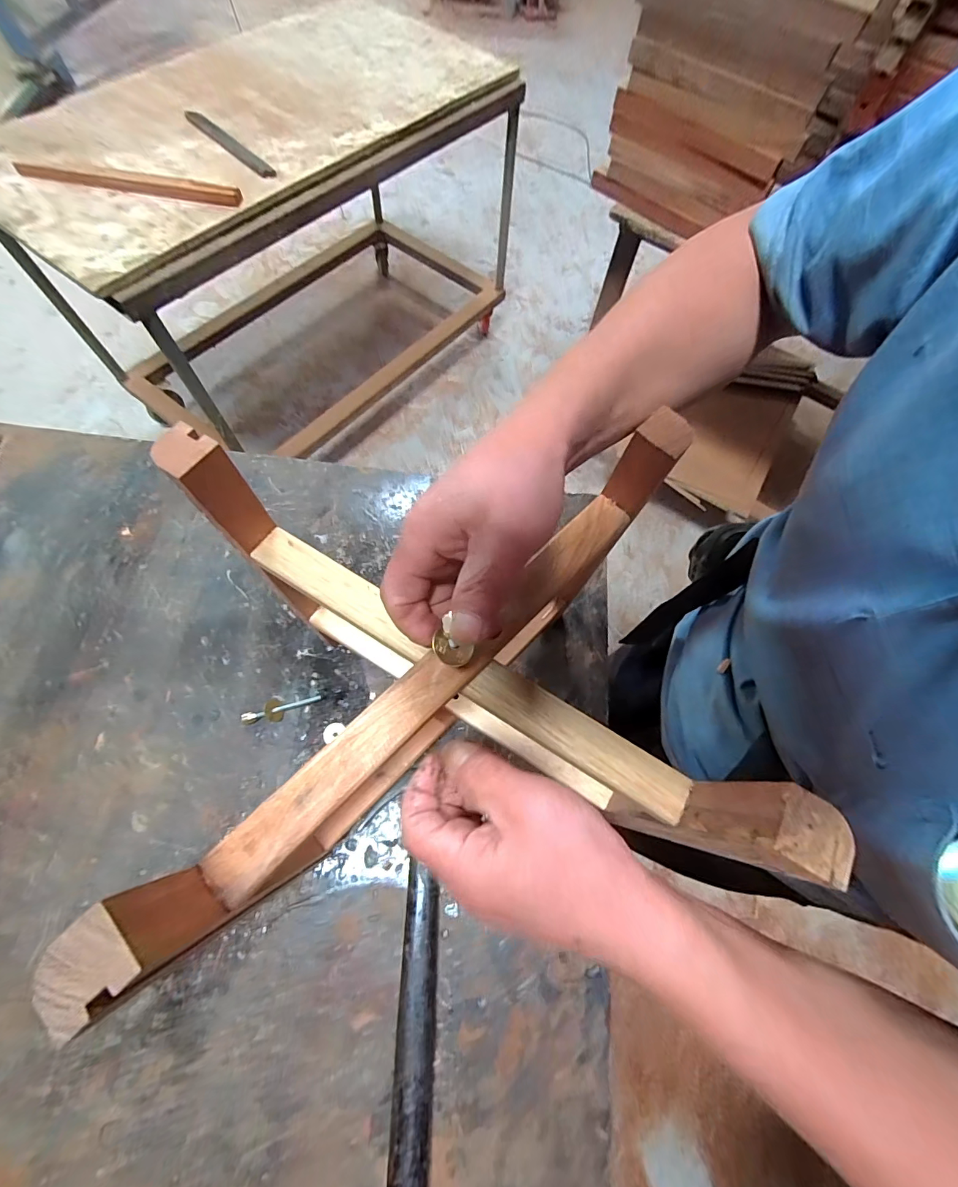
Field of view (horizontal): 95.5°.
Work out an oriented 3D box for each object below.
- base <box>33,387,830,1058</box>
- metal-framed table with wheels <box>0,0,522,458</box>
[{"bbox_3d":[-0.021,0.027,0.250,0.304,0.092,0.267,-8,69,-6],"label":"base"},{"bbox_3d":[-0.483,-1.010,1.275,0.642,0.638,1.269,40,71,12],"label":"metal-framed table with wheels"}]

